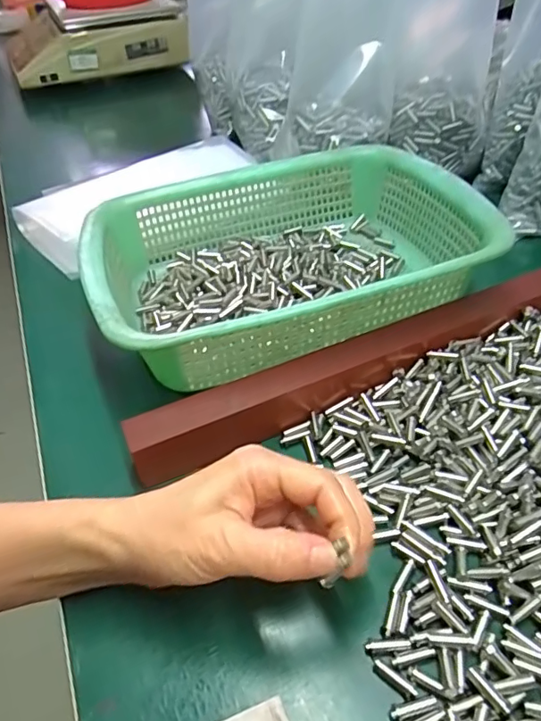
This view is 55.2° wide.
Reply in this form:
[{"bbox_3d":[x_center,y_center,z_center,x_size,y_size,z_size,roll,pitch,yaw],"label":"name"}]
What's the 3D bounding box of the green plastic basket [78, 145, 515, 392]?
[{"bbox_3d":[0.010,-0.085,0.423,0.294,0.072,0.220,-17,44,-11],"label":"green plastic basket"}]

